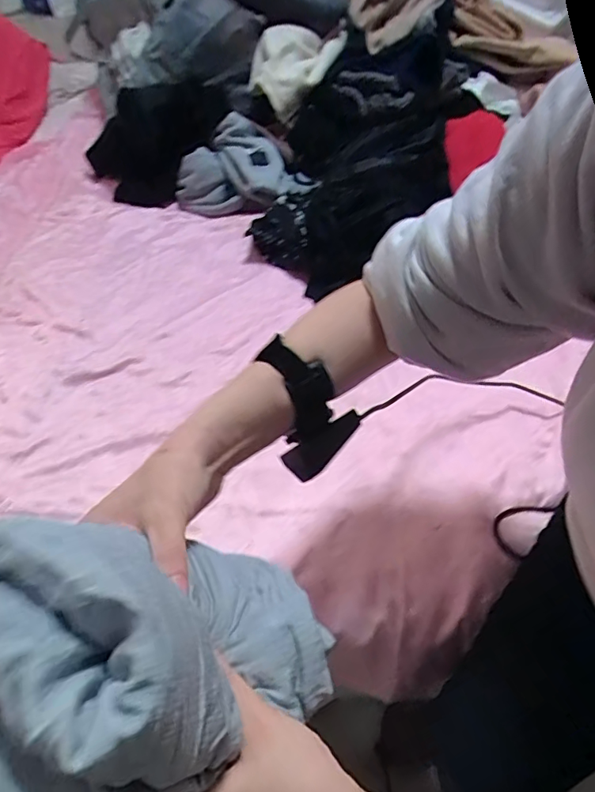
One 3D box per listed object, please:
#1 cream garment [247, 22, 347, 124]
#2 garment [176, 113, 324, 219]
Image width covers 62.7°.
[{"bbox_3d":[0.004,-0.670,1.014,0.203,0.118,0.165,-1,51,2],"label":"cream garment"},{"bbox_3d":[-0.105,-0.435,0.940,0.227,0.112,0.183,-31,56,-20],"label":"garment"}]

